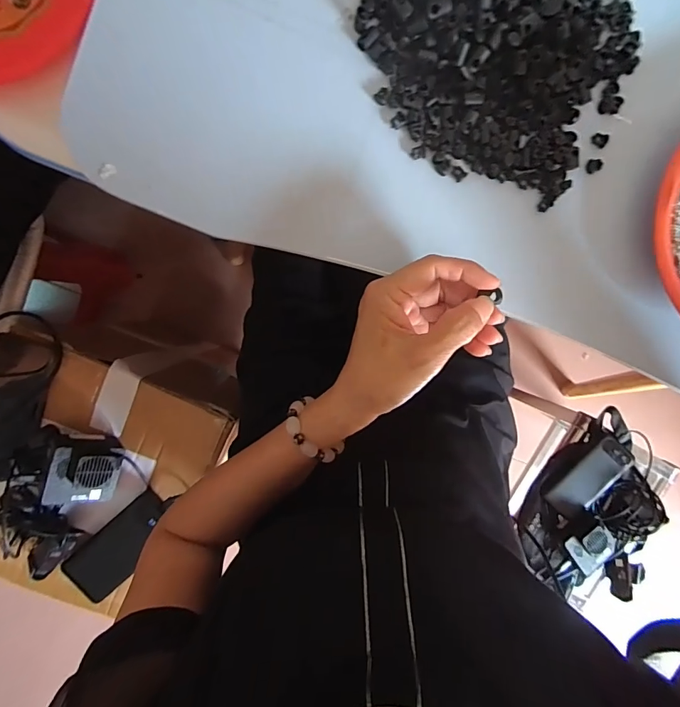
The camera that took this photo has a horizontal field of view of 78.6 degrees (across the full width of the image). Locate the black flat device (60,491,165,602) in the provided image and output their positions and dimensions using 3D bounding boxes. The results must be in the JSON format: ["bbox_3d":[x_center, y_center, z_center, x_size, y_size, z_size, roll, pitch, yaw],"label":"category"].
[{"bbox_3d":[-0.296,0.262,0.566,0.145,0.008,0.076,-40,105,-11],"label":"black flat device"}]

